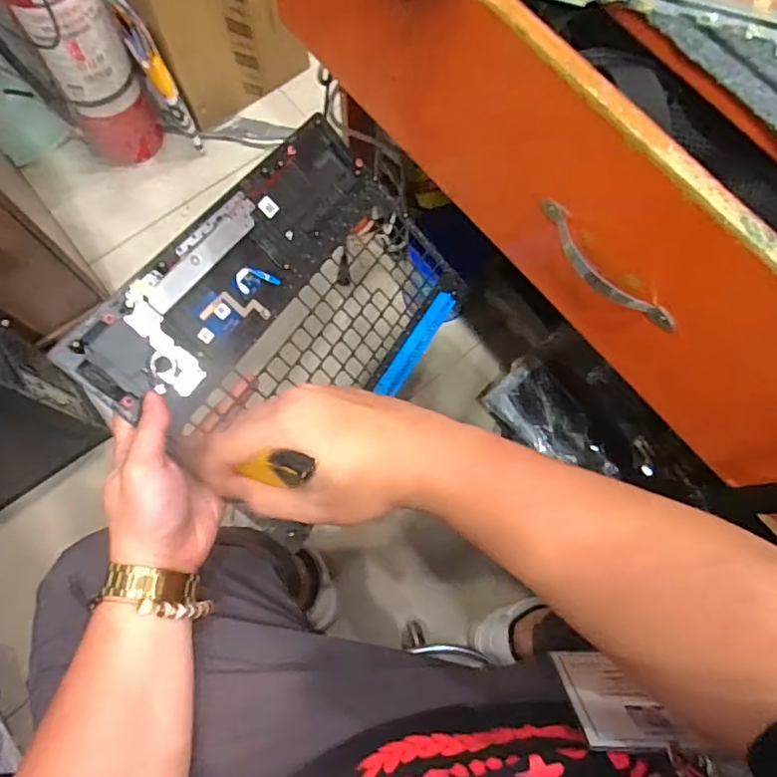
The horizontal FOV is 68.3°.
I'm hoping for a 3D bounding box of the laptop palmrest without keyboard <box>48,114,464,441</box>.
[{"bbox_3d":[-0.077,-0.074,0.538,0.239,0.018,0.354,46,57,-20],"label":"laptop palmrest without keyboard"}]

